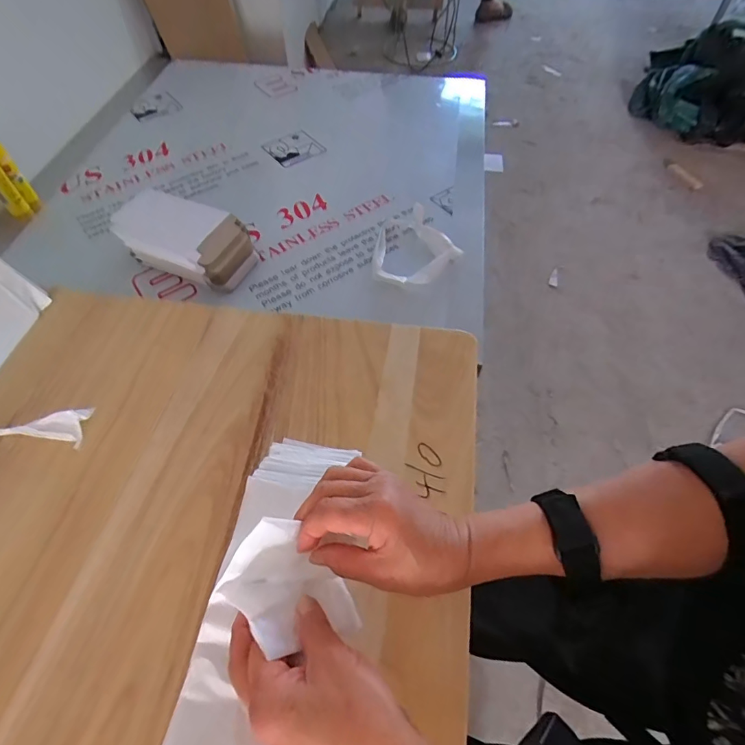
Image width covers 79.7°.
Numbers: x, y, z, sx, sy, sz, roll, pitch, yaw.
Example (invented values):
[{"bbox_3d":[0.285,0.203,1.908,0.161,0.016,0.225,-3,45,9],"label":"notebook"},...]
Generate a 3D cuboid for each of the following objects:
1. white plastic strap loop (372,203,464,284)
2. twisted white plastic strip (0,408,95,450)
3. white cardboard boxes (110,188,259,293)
[{"bbox_3d":[0.071,-0.202,0.689,0.127,0.019,0.172,8,56,6],"label":"white plastic strap loop"},{"bbox_3d":[-0.361,0.051,0.452,0.138,0.020,0.040,2,52,-1],"label":"twisted white plastic strip"},{"bbox_3d":[-0.277,-0.201,0.660,0.193,0.060,0.105,22,59,15],"label":"white cardboard boxes"}]

